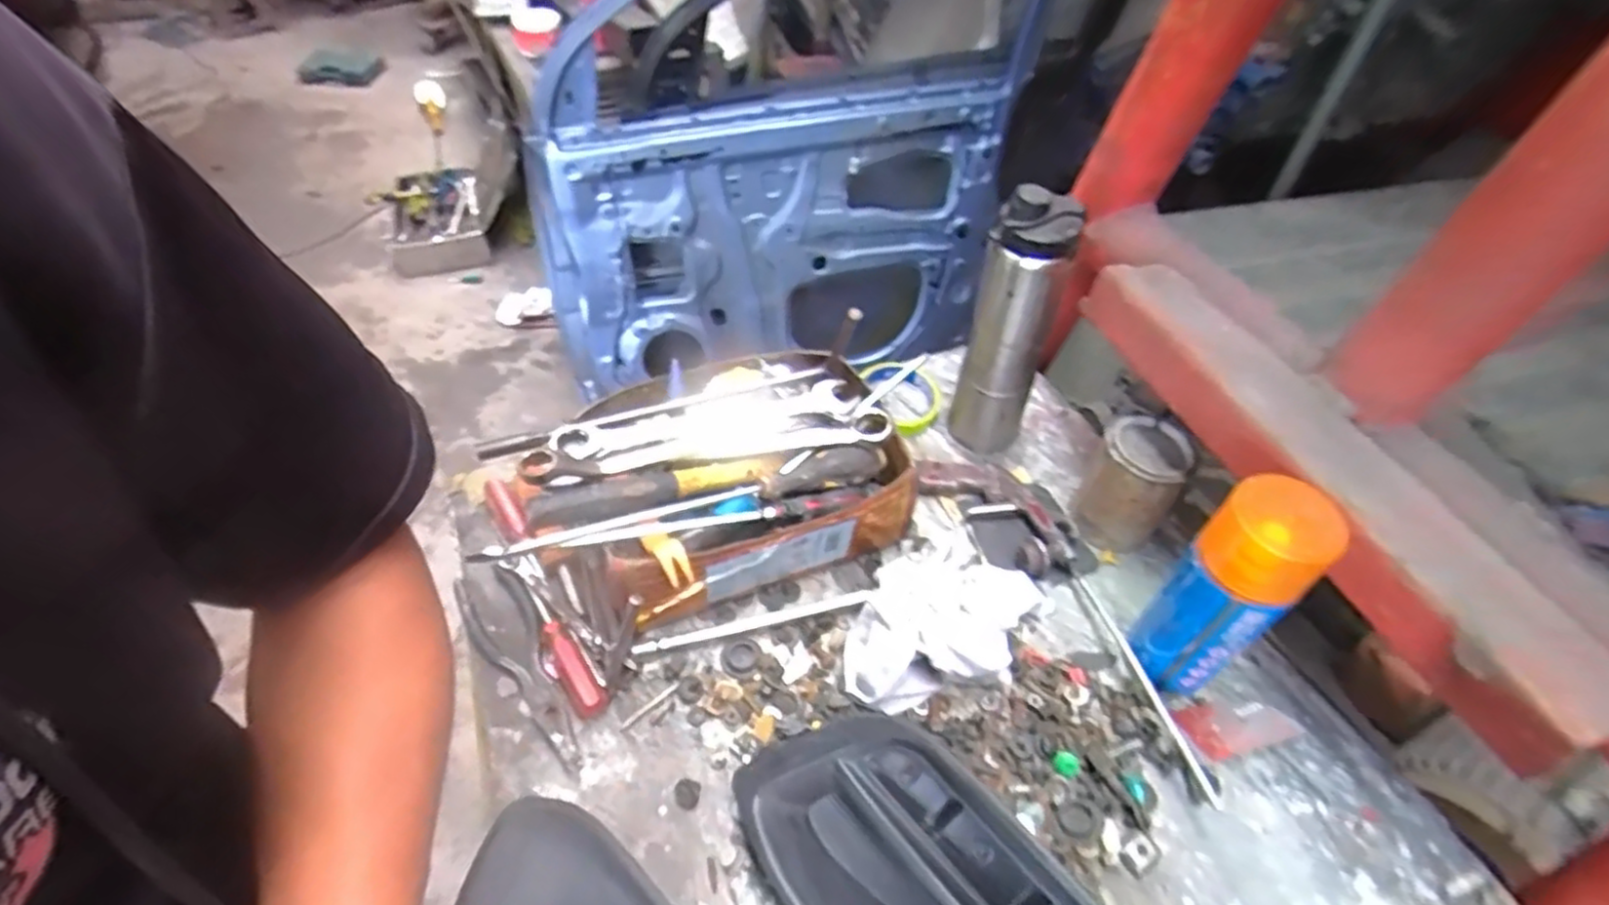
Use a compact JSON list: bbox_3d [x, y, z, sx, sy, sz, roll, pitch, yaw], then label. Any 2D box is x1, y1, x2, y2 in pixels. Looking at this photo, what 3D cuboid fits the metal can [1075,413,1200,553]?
[{"bbox_3d":[0.282,0.030,0.649,0.070,0.108,0.065,1,50,-2],"label":"metal can"}]

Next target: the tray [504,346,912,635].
[{"bbox_3d":[-0.076,0.021,0.621,0.303,0.117,0.193,-21,54,-19],"label":"tray"}]

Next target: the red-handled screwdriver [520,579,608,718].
[{"bbox_3d":[-0.192,0.149,0.578,0.021,0.026,0.124,-30,57,-25],"label":"red-handled screwdriver"}]

